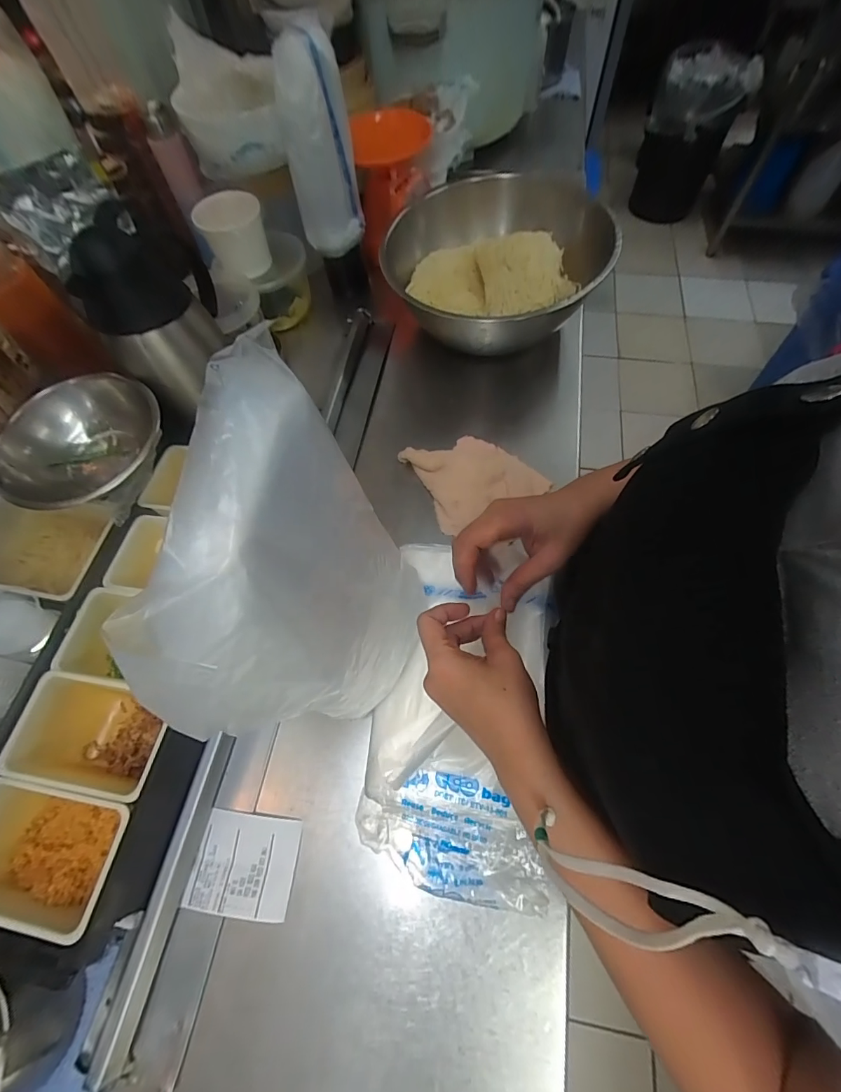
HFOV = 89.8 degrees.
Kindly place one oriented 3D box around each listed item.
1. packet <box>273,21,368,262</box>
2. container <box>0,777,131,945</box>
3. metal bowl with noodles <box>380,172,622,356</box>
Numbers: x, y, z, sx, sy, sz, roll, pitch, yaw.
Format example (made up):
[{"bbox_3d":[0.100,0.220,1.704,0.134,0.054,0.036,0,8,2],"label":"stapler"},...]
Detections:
[{"bbox_3d":[-0.134,-0.538,0.584,0.094,0.217,0.087,-11,64,-3],"label":"packet"},{"bbox_3d":[-0.314,0.258,0.365,0.144,0.079,0.088,6,64,5],"label":"container"},{"bbox_3d":[0.112,-0.418,0.623,0.305,0.113,0.318,0,64,-1],"label":"metal bowl with noodles"}]

